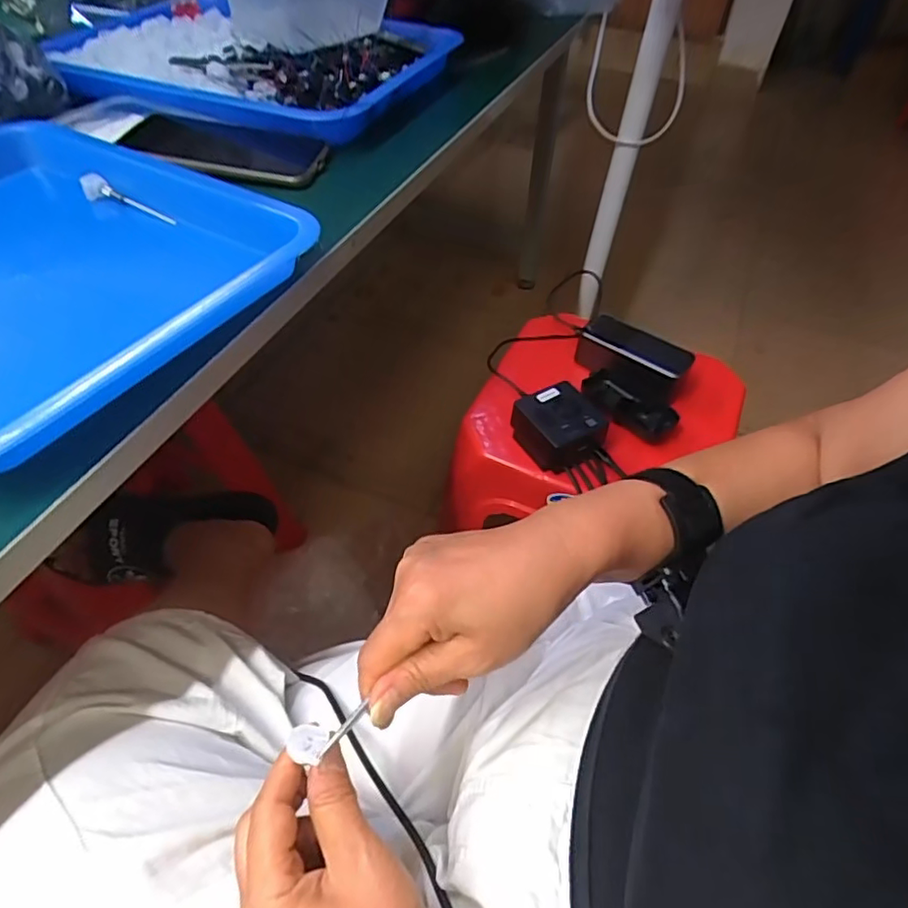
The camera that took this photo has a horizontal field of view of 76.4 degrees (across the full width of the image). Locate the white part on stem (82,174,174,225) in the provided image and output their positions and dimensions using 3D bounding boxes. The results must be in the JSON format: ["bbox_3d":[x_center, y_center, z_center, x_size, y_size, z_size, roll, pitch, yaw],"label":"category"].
[{"bbox_3d":[-0.245,-0.191,0.433,0.083,0.018,0.012,23,53,16],"label":"white part on stem"}]

